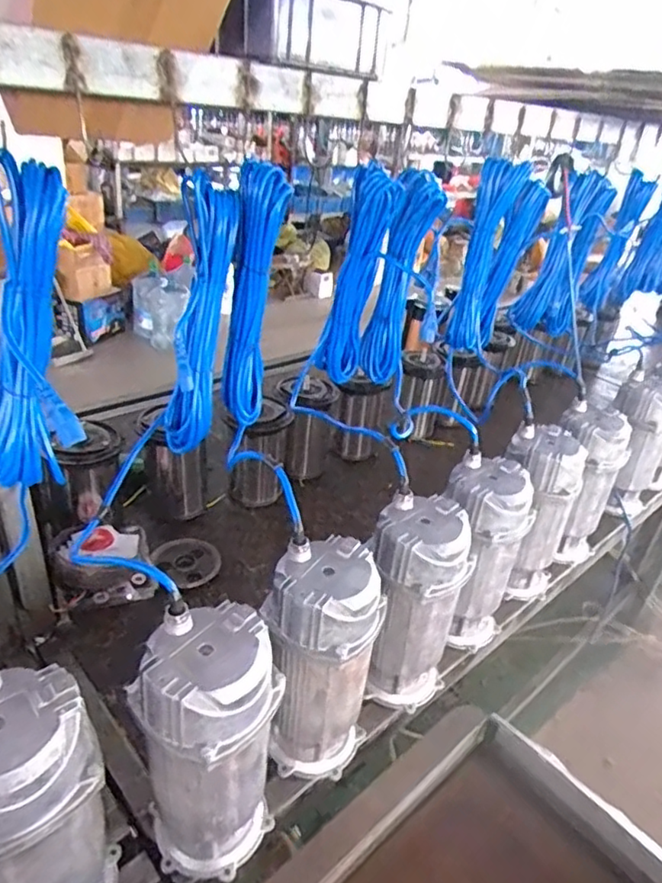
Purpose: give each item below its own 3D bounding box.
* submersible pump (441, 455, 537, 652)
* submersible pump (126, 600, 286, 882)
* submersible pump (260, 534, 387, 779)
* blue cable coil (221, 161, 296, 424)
[{"bbox_3d":[0.228,0.183,0.946,0.124,0.295,0.109,-4,32,-17],"label":"submersible pump"},{"bbox_3d":[-0.127,0.322,0.632,0.119,0.292,0.124,25,35,30],"label":"submersible pump"},{"bbox_3d":[-0.014,0.271,0.739,0.126,0.295,0.125,8,30,3],"label":"submersible pump"},{"bbox_3d":[-0.109,-0.198,0.858,0.082,0.352,0.053,3,30,-6],"label":"blue cable coil"}]

